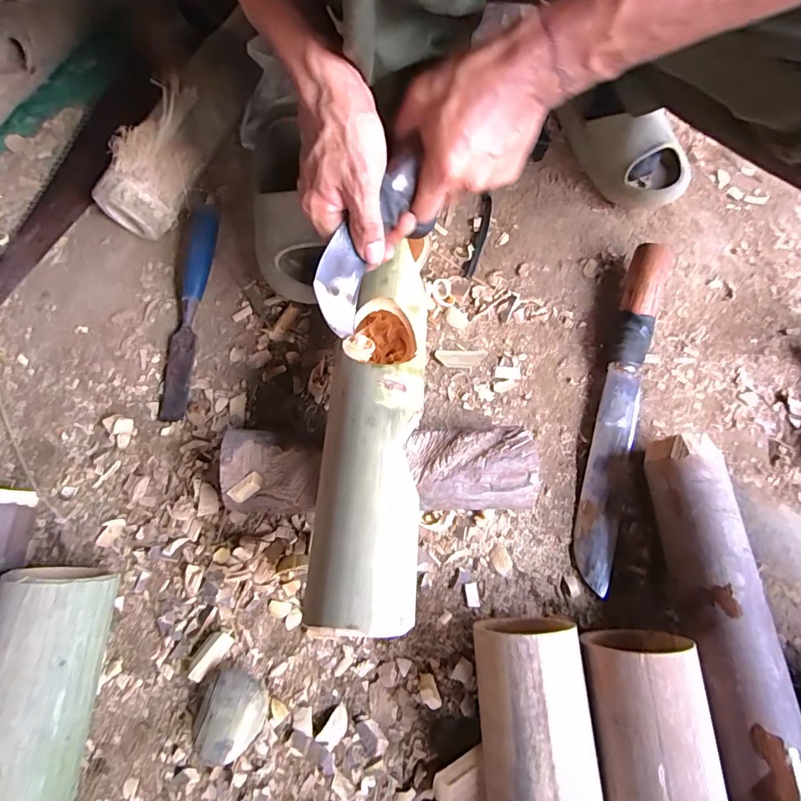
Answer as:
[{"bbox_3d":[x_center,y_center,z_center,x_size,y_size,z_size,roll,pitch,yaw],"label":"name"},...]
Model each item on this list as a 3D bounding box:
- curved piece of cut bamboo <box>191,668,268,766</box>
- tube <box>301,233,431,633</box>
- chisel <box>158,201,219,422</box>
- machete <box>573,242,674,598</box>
[{"bbox_3d":[-0.139,0.256,0.376,0.051,0.026,0.063,6,74,1],"label":"curved piece of cut bamboo"},{"bbox_3d":[-0.016,0.020,0.348,0.074,0.056,0.281,6,63,1],"label":"tube"},{"bbox_3d":[-0.223,-0.096,0.479,0.029,0.025,0.234,4,74,0],"label":"chisel"},{"bbox_3d":[0.217,0.004,0.445,0.051,0.041,0.344,18,74,4],"label":"machete"}]

